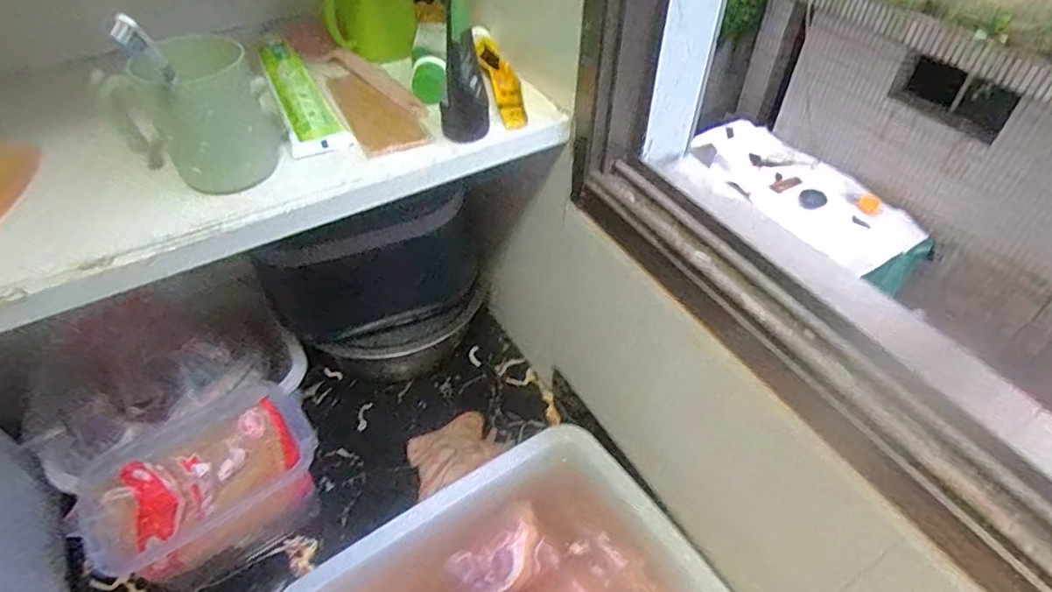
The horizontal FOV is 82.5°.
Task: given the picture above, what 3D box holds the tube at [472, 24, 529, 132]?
[{"bbox_3d":[-0.028,-0.220,0.596,0.030,0.019,0.127,-17,75,-16],"label":"tube"}]

